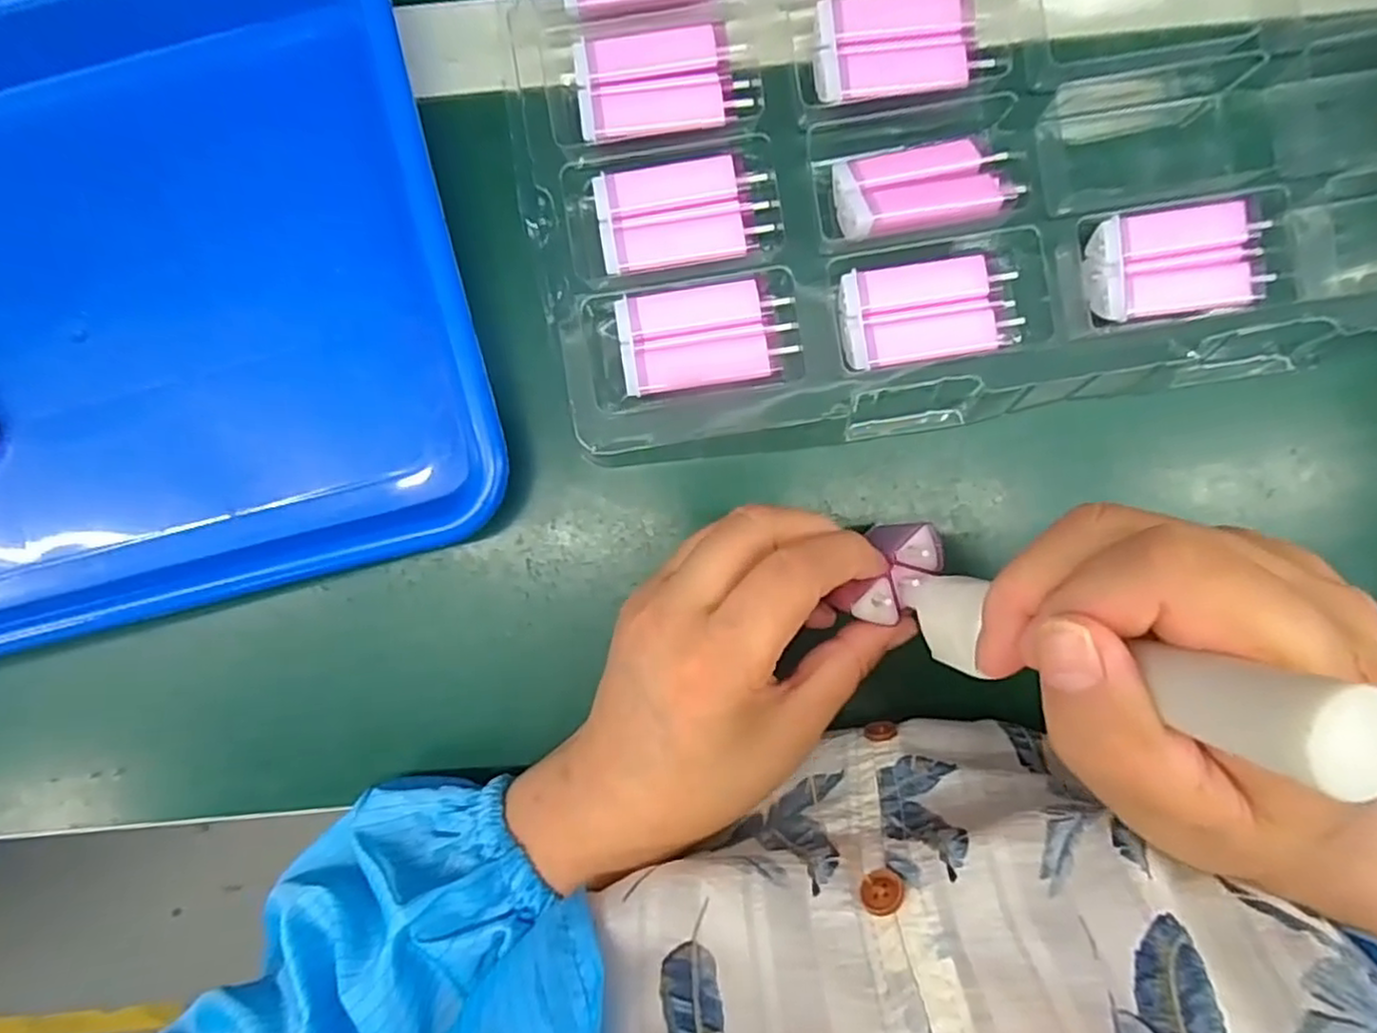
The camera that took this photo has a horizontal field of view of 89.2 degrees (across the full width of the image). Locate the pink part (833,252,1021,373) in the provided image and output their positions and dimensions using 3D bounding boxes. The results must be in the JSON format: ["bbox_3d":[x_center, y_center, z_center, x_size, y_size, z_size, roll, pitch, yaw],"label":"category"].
[{"bbox_3d":[0.095,-0.082,0.284,0.069,0.017,0.039,-9,90,1],"label":"pink part"}]

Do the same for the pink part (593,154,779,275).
[{"bbox_3d":[-0.002,-0.122,0.280,0.068,0.005,0.040,-9,90,1],"label":"pink part"}]

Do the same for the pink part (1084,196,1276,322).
[{"bbox_3d":[0.198,-0.102,0.285,0.068,0.023,0.041,-9,90,1],"label":"pink part"}]

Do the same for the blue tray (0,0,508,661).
[{"bbox_3d":[-0.257,-0.087,0.283,0.328,0.035,0.251,-14,90,1],"label":"blue tray"}]

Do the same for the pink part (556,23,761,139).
[{"bbox_3d":[-0.010,-0.176,0.281,0.070,0.006,0.041,-9,90,1],"label":"pink part"}]

